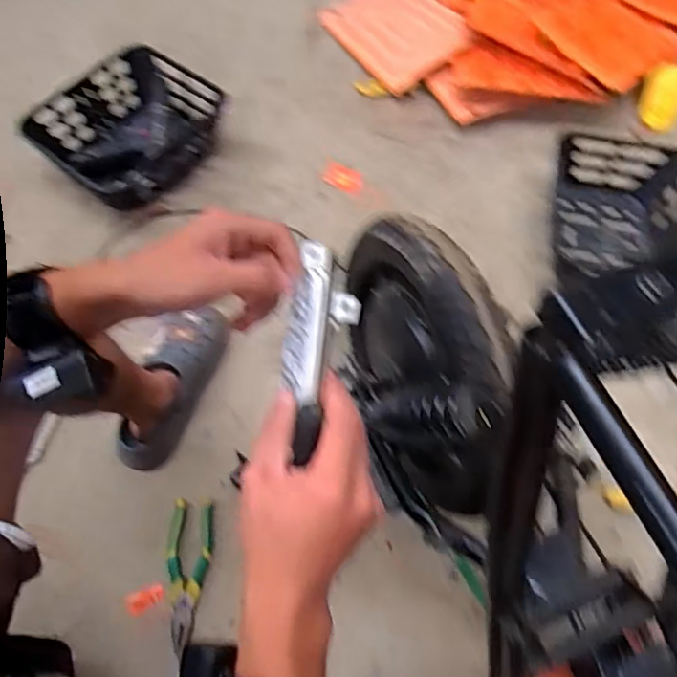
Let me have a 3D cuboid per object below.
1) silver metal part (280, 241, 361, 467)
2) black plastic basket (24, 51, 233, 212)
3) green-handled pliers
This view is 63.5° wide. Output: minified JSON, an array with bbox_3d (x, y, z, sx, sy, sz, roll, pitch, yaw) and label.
[{"bbox_3d":[-0.014,0.004,0.366,0.048,0.046,0.149,5,70,-1],"label":"silver metal part"},{"bbox_3d":[-0.399,-0.407,1.071,0.275,0.107,0.313,34,67,13],"label":"black plastic basket"},{"bbox_3d":[-0.214,0.328,0.766,0.062,0.028,0.195,2,64,-2],"label":"green-handled pliers"}]

